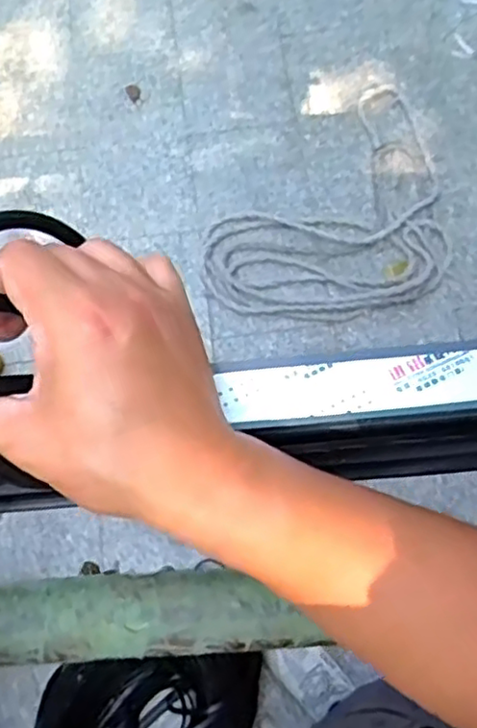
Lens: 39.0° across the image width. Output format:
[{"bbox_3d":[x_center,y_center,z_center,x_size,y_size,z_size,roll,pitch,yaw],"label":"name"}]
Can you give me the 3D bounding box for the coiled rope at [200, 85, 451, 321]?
[{"bbox_3d":[0.300,-0.364,1.690,0.498,0.056,0.792,40,78,13],"label":"coiled rope"}]

